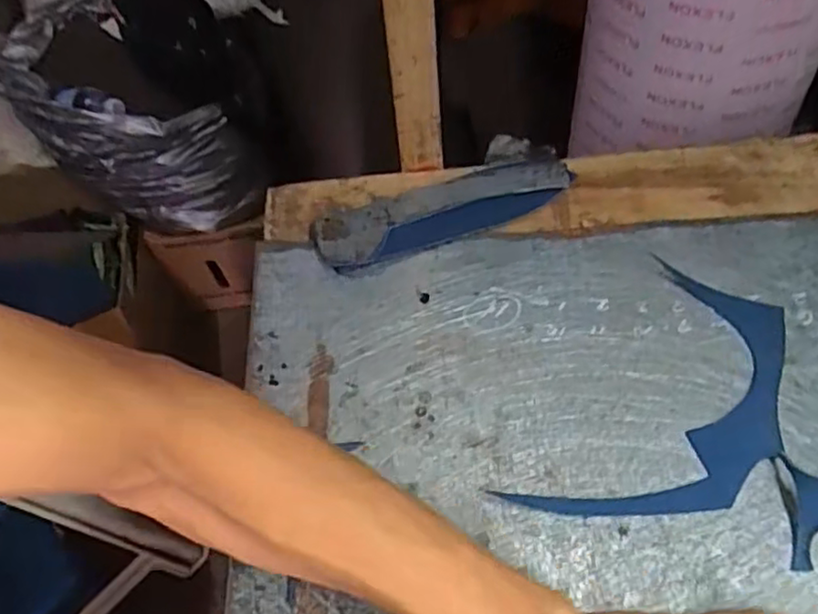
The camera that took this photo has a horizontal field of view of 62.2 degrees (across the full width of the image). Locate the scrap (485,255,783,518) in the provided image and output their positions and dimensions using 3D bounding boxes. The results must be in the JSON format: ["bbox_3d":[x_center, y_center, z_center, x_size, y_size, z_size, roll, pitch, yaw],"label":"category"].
[{"bbox_3d":[0.184,0.070,0.469,0.130,0.004,0.234,28,62,20],"label":"scrap"}]

